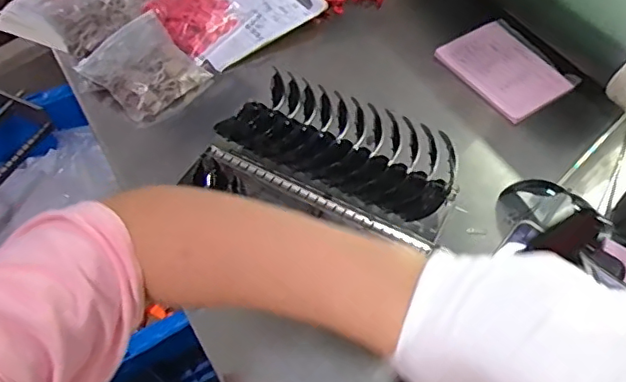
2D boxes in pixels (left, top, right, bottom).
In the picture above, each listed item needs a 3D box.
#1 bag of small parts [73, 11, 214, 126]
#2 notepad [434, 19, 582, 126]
[{"bbox_3d":[-0.251,-0.182,0.845,0.136,0.074,0.140,36,64,22],"label":"bag of small parts"},{"bbox_3d":[0.299,-0.190,0.866,0.141,0.020,0.170,-32,61,-18],"label":"notepad"}]

